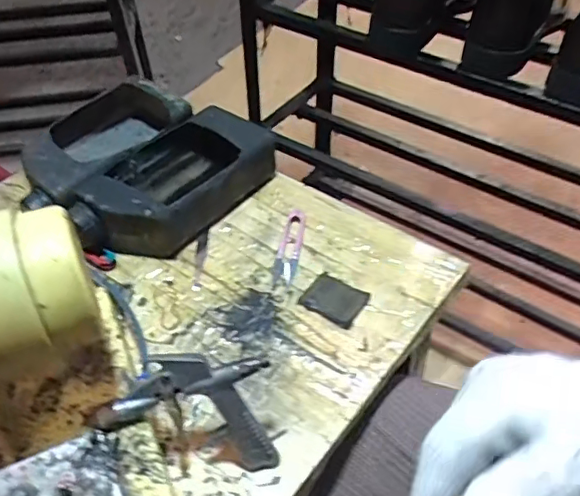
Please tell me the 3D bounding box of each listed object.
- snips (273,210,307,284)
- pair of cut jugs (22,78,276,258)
[{"bbox_3d":[0.000,-0.003,0.596,0.023,0.009,0.094,8,48,8],"label":"snips"},{"bbox_3d":[-0.181,-0.097,0.646,0.242,0.066,0.215,27,53,23],"label":"pair of cut jugs"}]

